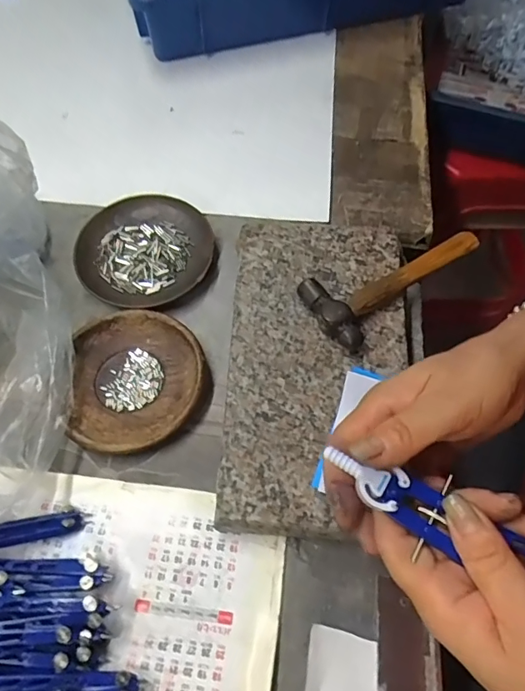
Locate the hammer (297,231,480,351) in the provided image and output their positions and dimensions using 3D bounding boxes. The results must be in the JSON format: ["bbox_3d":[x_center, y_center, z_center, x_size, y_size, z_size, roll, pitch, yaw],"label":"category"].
[{"bbox_3d":[0.101,-0.058,0.373,0.149,0.021,0.062,-34,69,-16],"label":"hammer"}]

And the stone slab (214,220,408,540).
[{"bbox_3d":[0.040,0.012,0.363,0.129,0.027,0.249,4,64,2],"label":"stone slab"}]

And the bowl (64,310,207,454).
[{"bbox_3d":[-0.094,0.026,0.362,0.097,0.016,0.108,-5,64,-2],"label":"bowl"}]

